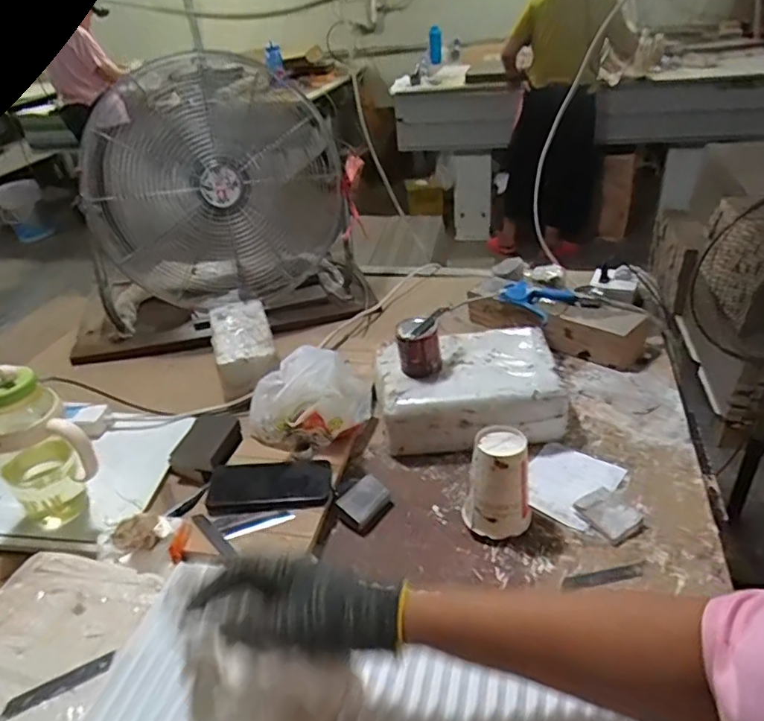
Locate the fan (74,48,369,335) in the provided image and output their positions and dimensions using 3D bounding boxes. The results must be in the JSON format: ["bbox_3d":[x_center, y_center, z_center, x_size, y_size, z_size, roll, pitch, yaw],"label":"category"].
[{"bbox_3d":[-0.341,-0.343,1.231,0.530,0.478,0.284,-13,34,-11],"label":"fan"}]

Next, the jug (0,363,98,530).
[{"bbox_3d":[-0.450,0.116,0.765,0.114,0.228,0.097,26,45,38],"label":"jug"}]

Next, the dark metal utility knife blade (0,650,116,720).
[{"bbox_3d":[-0.304,0.307,0.553,0.098,0.004,0.018,-21,37,-22],"label":"dark metal utility knife blade"}]

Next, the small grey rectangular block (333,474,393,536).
[{"bbox_3d":[-0.026,0.199,0.819,0.059,0.031,0.072,19,41,32],"label":"small grey rectangular block"}]

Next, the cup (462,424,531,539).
[{"bbox_3d":[0.148,0.154,0.739,0.078,0.123,0.080,-4,34,3],"label":"cup"}]

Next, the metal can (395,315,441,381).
[{"bbox_3d":[0.056,-0.021,0.900,0.065,0.077,0.063,-5,34,1],"label":"metal can"}]

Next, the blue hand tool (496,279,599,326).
[{"bbox_3d":[0.298,-0.110,1.078,0.094,0.025,0.169,-28,40,-30],"label":"blue hand tool"}]

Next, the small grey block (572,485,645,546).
[{"bbox_3d":[0.288,0.192,0.739,0.056,0.014,0.072,-19,36,-20],"label":"small grey block"}]

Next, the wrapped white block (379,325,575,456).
[{"bbox_3d":[0.131,0.040,0.929,0.267,0.091,0.195,-5,34,1],"label":"wrapped white block"}]

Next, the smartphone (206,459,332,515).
[{"bbox_3d":[-0.158,0.174,0.830,0.168,0.016,0.093,-5,34,1],"label":"smartphone"}]

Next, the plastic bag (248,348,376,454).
[{"bbox_3d":[-0.124,0.050,0.925,0.178,0.115,0.160,7,36,18],"label":"plastic bag"}]

